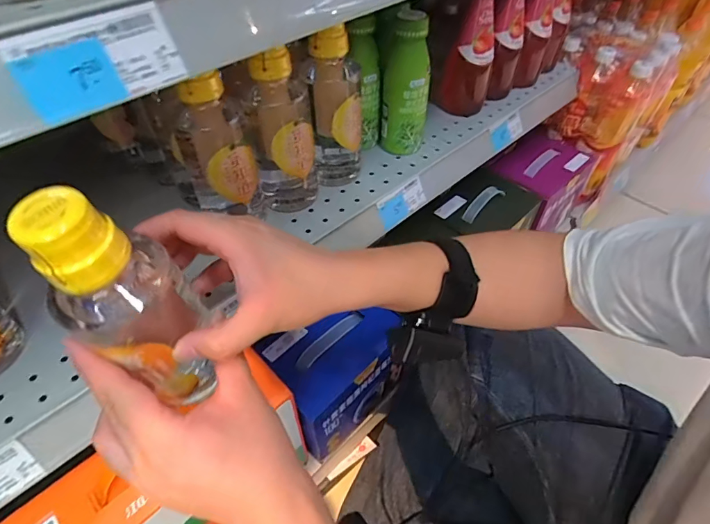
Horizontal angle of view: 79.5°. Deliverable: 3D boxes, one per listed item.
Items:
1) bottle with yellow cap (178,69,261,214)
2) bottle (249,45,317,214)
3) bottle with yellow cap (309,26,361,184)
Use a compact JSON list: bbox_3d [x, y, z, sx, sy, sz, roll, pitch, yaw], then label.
[{"bbox_3d":[-0.133,-0.108,0.419,0.065,0.138,0.053,-18,50,-15],"label":"bottle with yellow cap"},{"bbox_3d":[-0.075,-0.132,0.452,0.066,0.168,0.053,-10,49,-9],"label":"bottle"},{"bbox_3d":[-0.019,-0.171,0.484,0.057,0.172,0.054,-3,48,-2],"label":"bottle with yellow cap"}]

